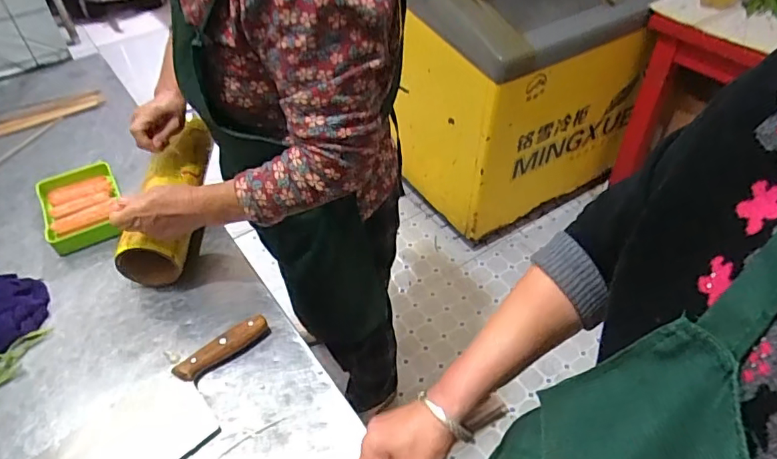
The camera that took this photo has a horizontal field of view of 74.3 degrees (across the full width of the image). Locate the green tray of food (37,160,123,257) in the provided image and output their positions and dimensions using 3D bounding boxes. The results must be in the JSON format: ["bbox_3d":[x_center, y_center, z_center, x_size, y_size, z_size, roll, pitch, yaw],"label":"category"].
[{"bbox_3d":[-0.524,-0.039,0.880,0.116,0.047,0.179,-23,50,-19],"label":"green tray of food"}]

